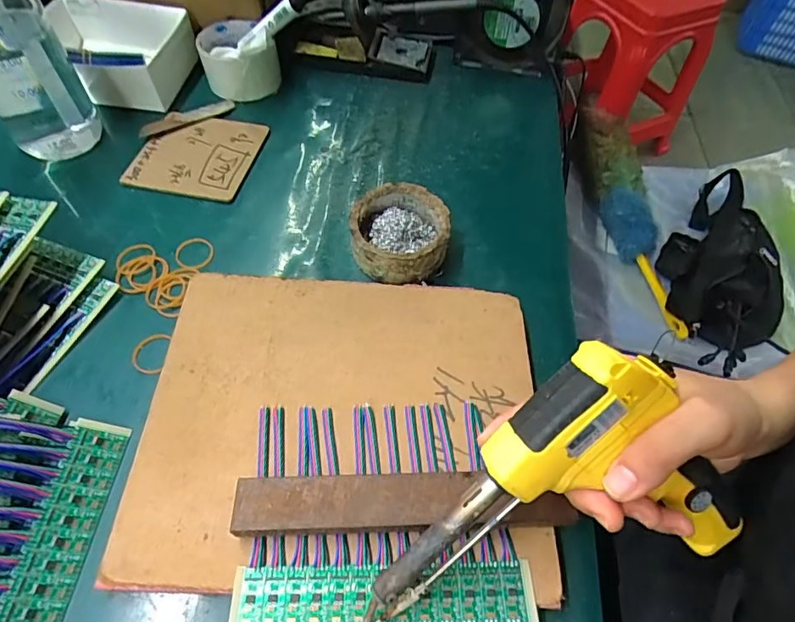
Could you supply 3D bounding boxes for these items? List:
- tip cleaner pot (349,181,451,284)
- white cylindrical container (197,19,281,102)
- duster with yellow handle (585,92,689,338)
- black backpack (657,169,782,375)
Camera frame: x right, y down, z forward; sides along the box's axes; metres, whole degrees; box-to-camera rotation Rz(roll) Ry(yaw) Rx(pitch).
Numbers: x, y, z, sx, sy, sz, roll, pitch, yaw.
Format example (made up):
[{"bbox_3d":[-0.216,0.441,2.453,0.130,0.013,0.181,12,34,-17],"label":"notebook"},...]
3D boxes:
[{"bbox_3d":[0.001,-0.065,0.412,0.077,0.048,0.082,2,57,-3],"label":"tip cleaner pot"},{"bbox_3d":[-0.180,-0.288,0.549,0.083,0.050,0.084,-12,59,-11],"label":"white cylindrical container"},{"bbox_3d":[0.427,-0.210,0.897,0.120,0.067,0.564,0,57,-3],"label":"duster with yellow handle"},{"bbox_3d":[0.558,-0.107,0.830,0.159,0.095,0.439,21,58,11],"label":"black backpack"}]

